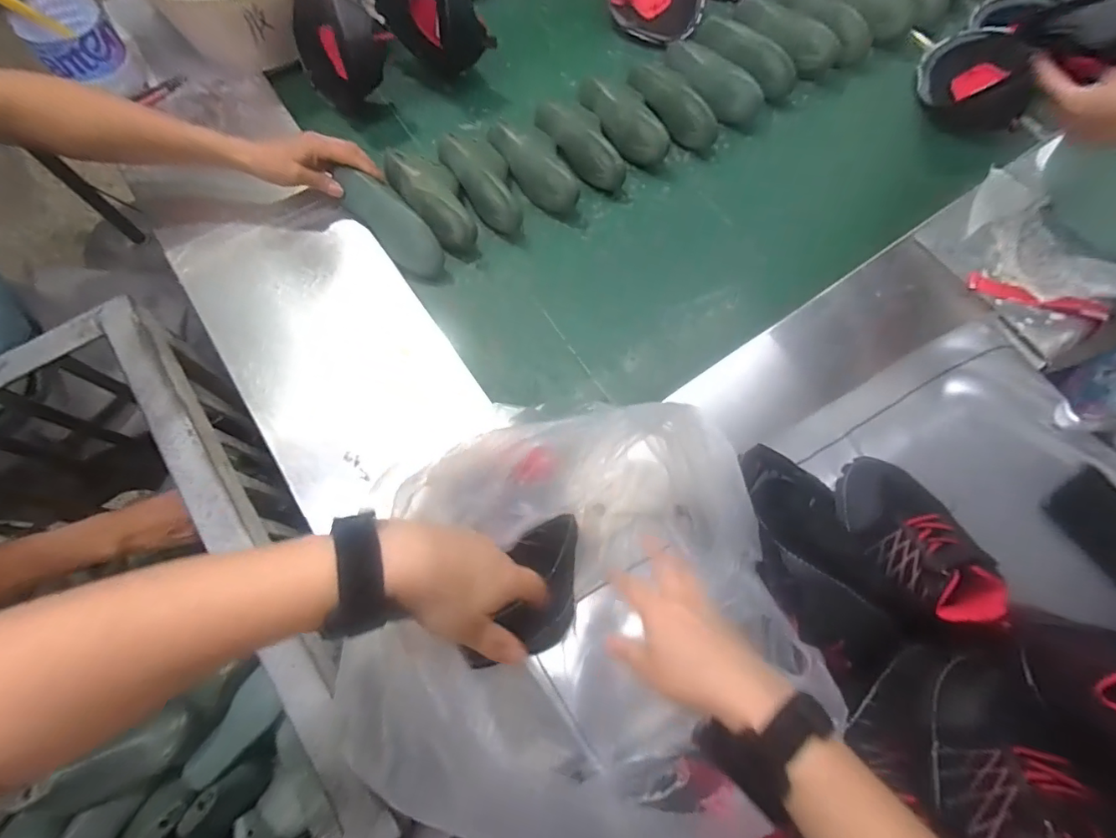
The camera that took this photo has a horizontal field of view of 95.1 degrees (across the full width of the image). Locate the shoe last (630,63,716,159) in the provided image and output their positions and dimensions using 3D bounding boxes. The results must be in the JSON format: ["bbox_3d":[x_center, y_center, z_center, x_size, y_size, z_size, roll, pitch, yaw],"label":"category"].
[{"bbox_3d":[0.161,-0.487,0.785,0.063,0.059,0.197,-29,74,-9],"label":"shoe last"}]

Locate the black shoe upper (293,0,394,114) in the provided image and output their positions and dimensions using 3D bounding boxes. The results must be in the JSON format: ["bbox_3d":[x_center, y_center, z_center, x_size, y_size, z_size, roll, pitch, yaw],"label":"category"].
[{"bbox_3d":[-0.314,-0.533,0.727,0.145,0.149,0.077,40,76,12],"label":"black shoe upper"}]

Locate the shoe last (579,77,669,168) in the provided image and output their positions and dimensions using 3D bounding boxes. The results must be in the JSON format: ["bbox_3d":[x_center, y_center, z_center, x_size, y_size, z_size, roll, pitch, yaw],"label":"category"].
[{"bbox_3d":[0.094,-0.445,0.768,0.052,0.070,0.174,-30,74,-10],"label":"shoe last"}]

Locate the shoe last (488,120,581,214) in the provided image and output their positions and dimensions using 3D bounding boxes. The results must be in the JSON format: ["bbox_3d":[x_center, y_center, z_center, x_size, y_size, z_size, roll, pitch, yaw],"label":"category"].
[{"bbox_3d":[-0.033,-0.363,0.734,0.057,0.059,0.161,-33,75,-11],"label":"shoe last"}]

